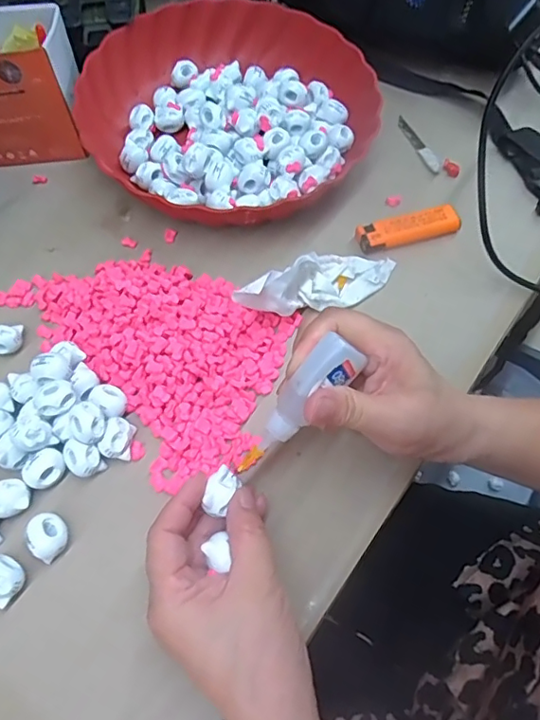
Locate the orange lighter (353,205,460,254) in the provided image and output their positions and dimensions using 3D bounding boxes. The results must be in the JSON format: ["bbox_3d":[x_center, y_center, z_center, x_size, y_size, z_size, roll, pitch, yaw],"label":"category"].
[{"bbox_3d":[0.110,-0.105,0.422,0.081,0.013,0.025,-14,62,-6],"label":"orange lighter"}]

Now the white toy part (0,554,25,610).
[{"bbox_3d":[-0.152,0.124,0.300,0.024,0.016,0.021,33,68,18],"label":"white toy part"}]

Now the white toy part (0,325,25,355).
[{"bbox_3d":[-0.191,-0.015,0.380,0.023,0.016,0.020,-6,62,-1],"label":"white toy part"}]

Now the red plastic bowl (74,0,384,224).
[{"bbox_3d":[-0.034,-0.220,0.464,0.233,0.060,0.228,-1,62,2],"label":"red plastic bowl"}]

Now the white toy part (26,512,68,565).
[{"bbox_3d":[-0.129,0.103,0.311,0.019,0.017,0.025,-22,63,-10],"label":"white toy part"}]

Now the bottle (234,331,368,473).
[{"bbox_3d":[0.013,0.027,0.286,0.020,0.018,0.091,45,111,22],"label":"bottle"}]

